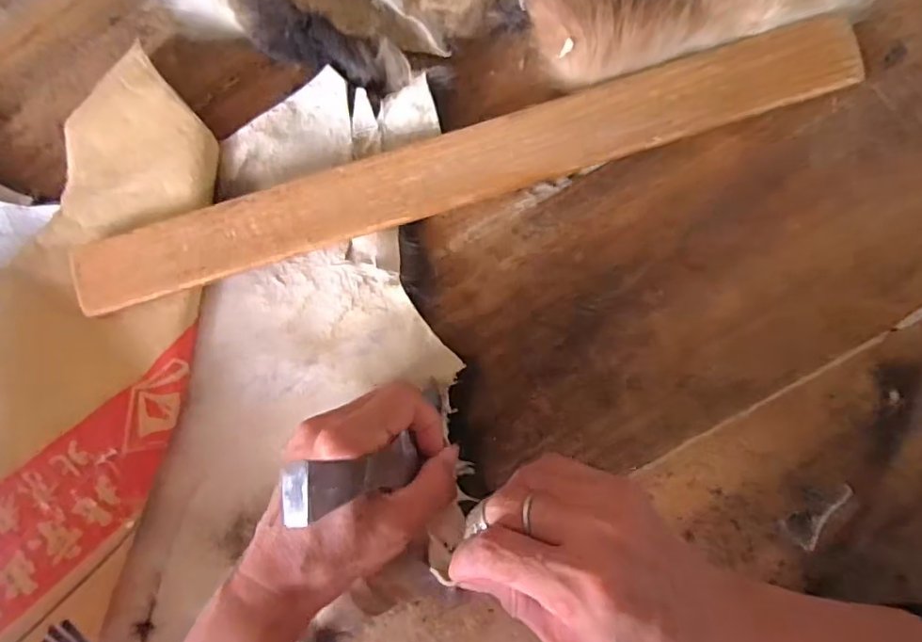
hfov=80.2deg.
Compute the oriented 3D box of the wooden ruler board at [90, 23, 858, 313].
[{"bbox_3d":[-0.003,-0.092,0.339,0.484,0.012,0.051,-15,86,2],"label":"wooden ruler board"}]

